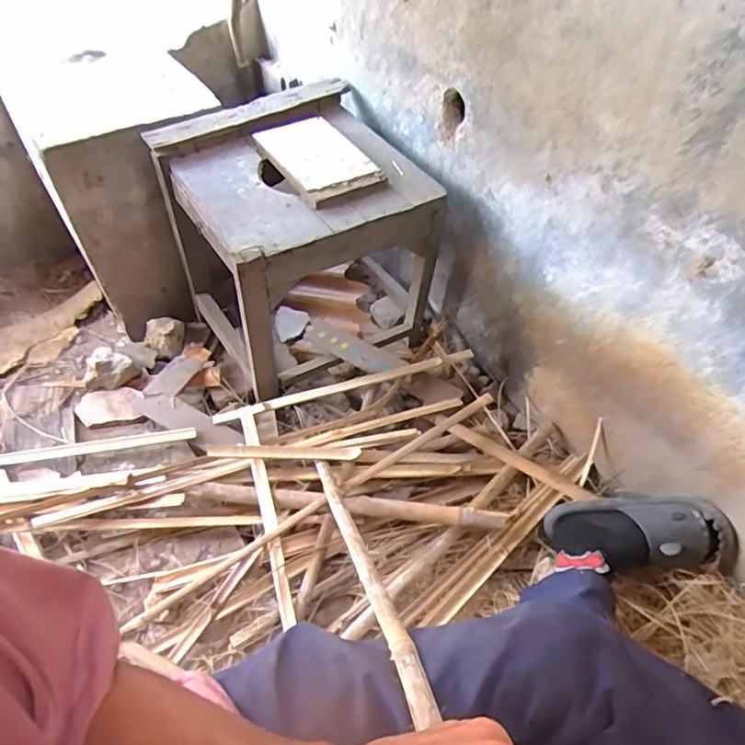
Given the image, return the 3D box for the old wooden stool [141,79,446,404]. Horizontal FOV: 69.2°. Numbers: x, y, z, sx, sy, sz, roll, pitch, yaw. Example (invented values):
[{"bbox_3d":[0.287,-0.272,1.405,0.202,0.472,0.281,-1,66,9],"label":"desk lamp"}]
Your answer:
[{"bbox_3d":[-0.155,-0.284,1.193,0.442,0.436,0.447,-26,56,-19],"label":"old wooden stool"}]

